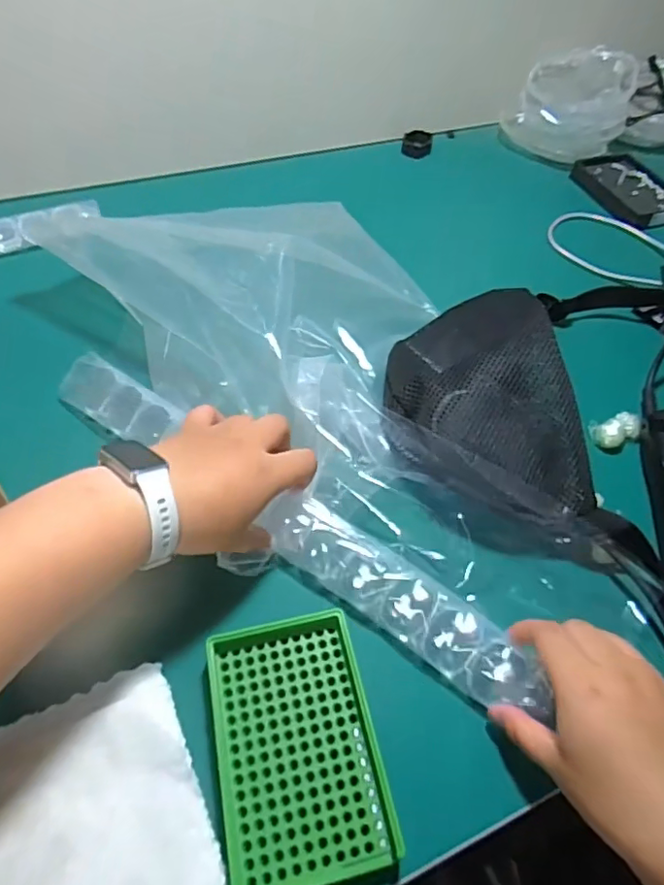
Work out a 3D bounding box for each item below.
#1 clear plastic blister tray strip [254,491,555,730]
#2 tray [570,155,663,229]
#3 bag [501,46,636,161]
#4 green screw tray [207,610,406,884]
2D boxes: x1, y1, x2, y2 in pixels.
[{"bbox_3d":[0.045,0.104,0.380,0.209,0.033,0.043,33,58,18],"label":"clear plastic blister tray strip"},{"bbox_3d":[0.356,-0.308,0.680,0.080,0.016,0.136,-21,58,-18],"label":"tray"},{"bbox_3d":[0.299,-0.431,0.717,0.137,0.095,0.131,16,54,8],"label":"bag"},{"bbox_3d":[-0.020,0.172,0.323,0.088,0.013,0.134,-9,55,-10],"label":"green screw tray"}]

